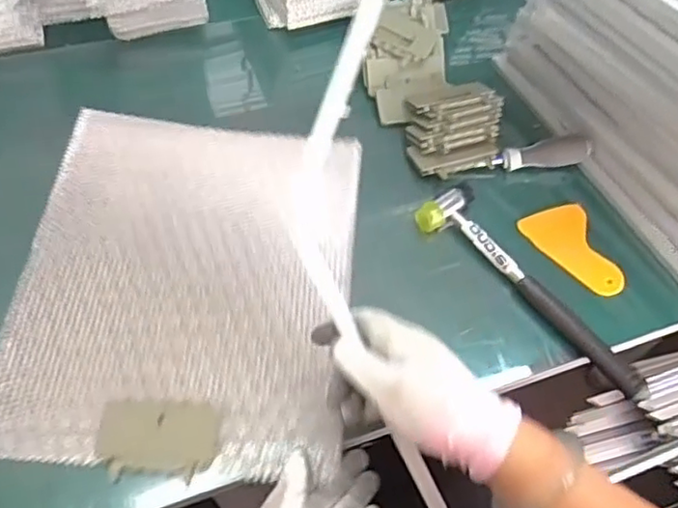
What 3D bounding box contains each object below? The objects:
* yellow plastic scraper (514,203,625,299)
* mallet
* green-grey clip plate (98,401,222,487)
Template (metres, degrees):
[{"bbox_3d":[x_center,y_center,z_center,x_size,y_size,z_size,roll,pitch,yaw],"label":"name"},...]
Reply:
[{"bbox_3d":[0.222,-0.002,0.610,0.064,0.008,0.099,-16,60,-14],"label":"yellow plastic scraper"},{"bbox_3d":[0.176,0.027,0.578,0.063,0.022,0.247,-36,67,-24],"label":"mallet"},{"bbox_3d":[-0.135,0.139,0.485,0.087,0.011,0.057,1,57,-4],"label":"green-grey clip plate"}]

